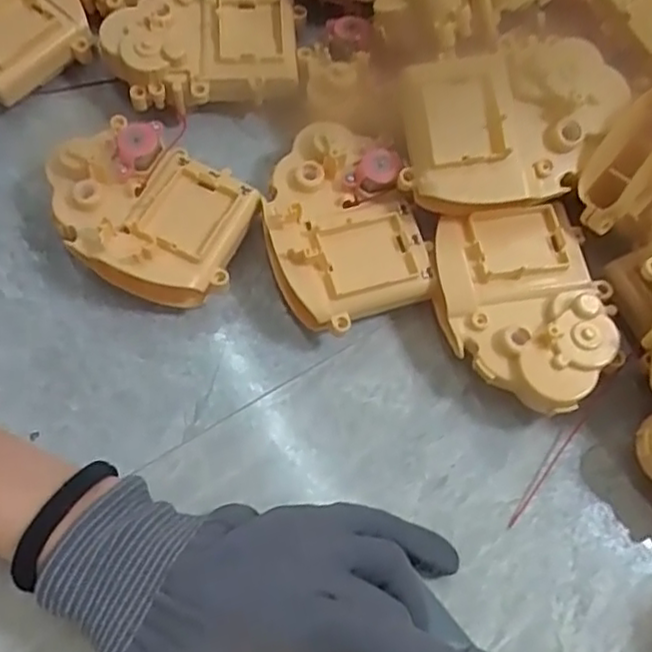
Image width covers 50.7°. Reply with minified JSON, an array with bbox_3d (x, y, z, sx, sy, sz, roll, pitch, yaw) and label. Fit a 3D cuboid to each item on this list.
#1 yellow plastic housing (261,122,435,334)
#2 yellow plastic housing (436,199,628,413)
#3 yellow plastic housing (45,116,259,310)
[{"bbox_3d":[0.006,-0.047,0.328,0.071,0.039,0.099,-19,70,-9],"label":"yellow plastic housing"},{"bbox_3d":[0.089,-0.007,0.314,0.073,0.039,0.094,-9,69,-5],"label":"yellow plastic housing"},{"bbox_3d":[-0.085,-0.052,0.324,0.095,0.036,0.071,32,71,10],"label":"yellow plastic housing"}]

